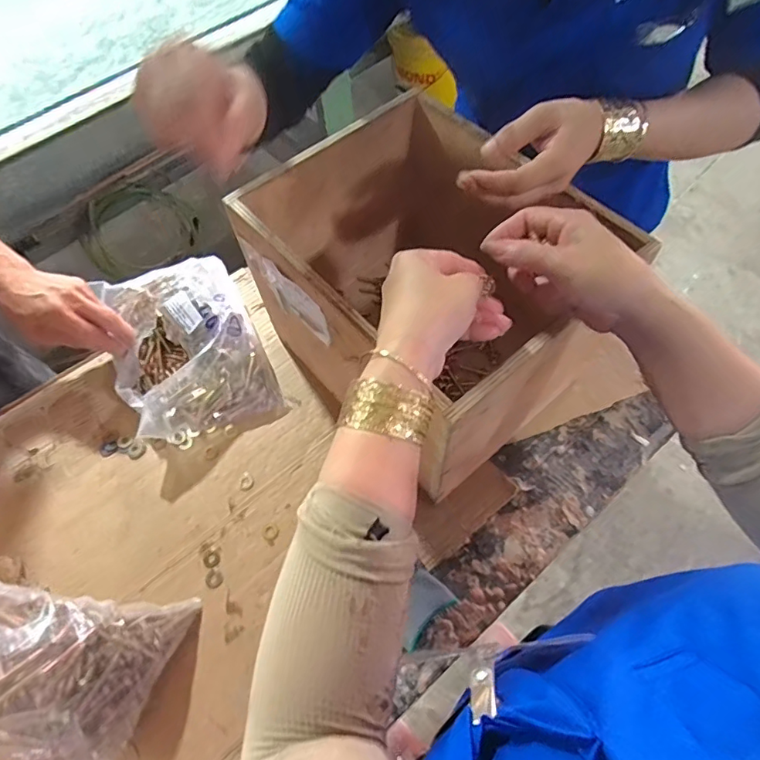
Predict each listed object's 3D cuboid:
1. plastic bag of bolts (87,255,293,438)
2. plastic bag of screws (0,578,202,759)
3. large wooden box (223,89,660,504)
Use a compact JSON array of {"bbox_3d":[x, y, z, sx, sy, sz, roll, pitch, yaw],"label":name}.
[{"bbox_3d":[-0.258,-0.046,0.660,0.182,0.062,0.264,-25,63,-10],"label":"plastic bag of bolts"},{"bbox_3d":[-0.306,0.252,0.427,0.251,0.085,0.163,22,67,-21],"label":"plastic bag of screws"},{"bbox_3d":[0.063,-0.110,0.569,0.301,0.213,0.327,-39,66,-17],"label":"large wooden box"}]

